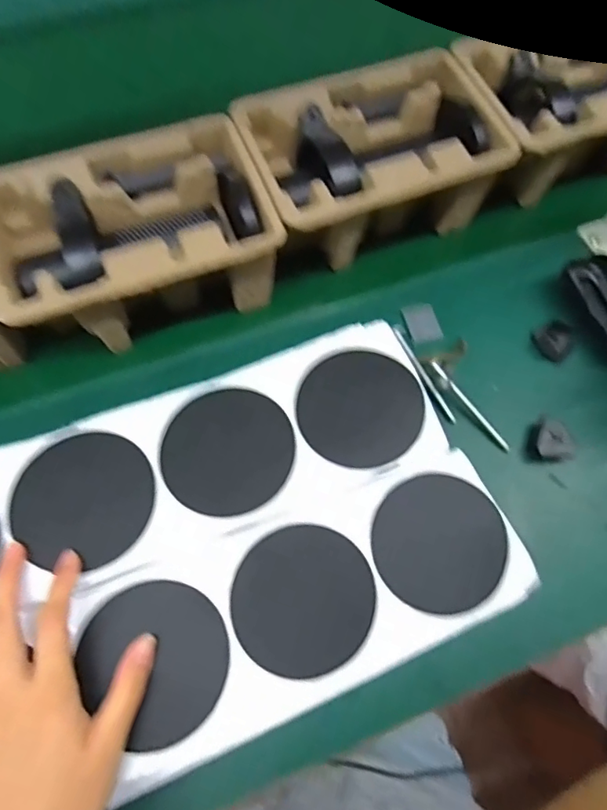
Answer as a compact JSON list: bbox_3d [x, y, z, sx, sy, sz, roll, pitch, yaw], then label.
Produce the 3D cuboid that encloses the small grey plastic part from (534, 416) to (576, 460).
[{"bbox_3d":[0.220,0.030,0.460,0.036,0.017,0.030,9,67,3],"label":"small grey plastic part"}]

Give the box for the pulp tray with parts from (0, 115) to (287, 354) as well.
[{"bbox_3d":[-0.144,-0.138,0.468,0.225,0.109,0.141,-20,72,-9],"label":"pulp tray with parts"}]

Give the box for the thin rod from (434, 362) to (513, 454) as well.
[{"bbox_3d":[0.150,0.001,0.474,0.009,0.007,0.100,-39,86,-16],"label":"thin rod"}]

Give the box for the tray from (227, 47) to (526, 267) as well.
[{"bbox_3d":[0.061,-0.224,0.515,0.219,0.110,0.155,-22,72,-10],"label":"tray"}]

